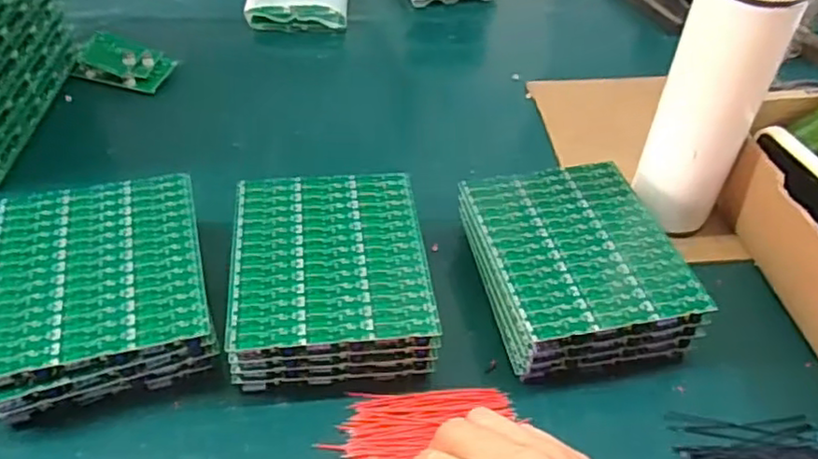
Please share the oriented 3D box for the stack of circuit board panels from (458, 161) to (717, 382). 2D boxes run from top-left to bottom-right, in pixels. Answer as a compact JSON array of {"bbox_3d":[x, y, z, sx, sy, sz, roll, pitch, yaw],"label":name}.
[{"bbox_3d":[0.114,0.026,0.463,0.132,0.060,0.146,-7,42,-11],"label":"stack of circuit board panels"}]

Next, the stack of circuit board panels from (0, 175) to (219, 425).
[{"bbox_3d":[-0.198,0.041,0.428,0.128,0.061,0.152,-10,43,-15],"label":"stack of circuit board panels"}]

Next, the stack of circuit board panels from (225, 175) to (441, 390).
[{"bbox_3d":[-0.054,0.030,0.448,0.125,0.053,0.146,-4,42,-7],"label":"stack of circuit board panels"}]

